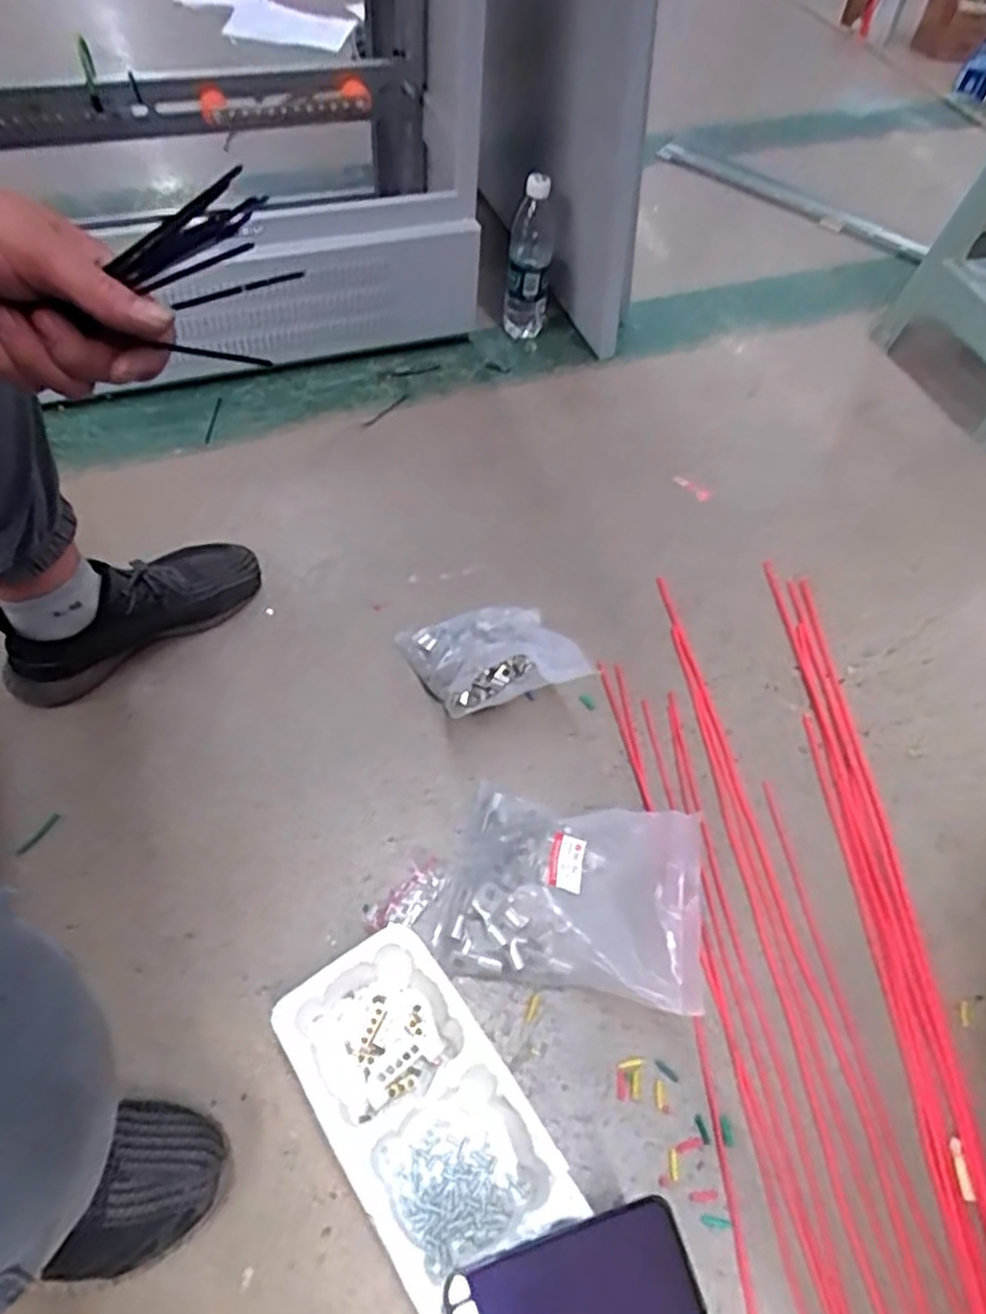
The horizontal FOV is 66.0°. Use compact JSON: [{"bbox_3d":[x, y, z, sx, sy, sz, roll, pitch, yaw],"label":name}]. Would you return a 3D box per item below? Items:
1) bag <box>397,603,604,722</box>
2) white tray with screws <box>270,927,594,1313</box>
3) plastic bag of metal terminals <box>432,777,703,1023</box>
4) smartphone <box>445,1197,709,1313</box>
[{"bbox_3d":[-0.004,-0.008,0.815,0.191,0.099,0.131,-3,56,-7],"label":"bag"},{"bbox_3d":[-0.024,0.378,0.555,0.129,0.084,0.339,-29,62,-23],"label":"white tray with screws"},{"bbox_3d":[0.069,0.211,0.688,0.220,0.074,0.179,11,55,3],"label":"plastic bag of metal terminals"},{"bbox_3d":[0.053,0.412,0.482,0.155,0.009,0.076,-15,60,-7],"label":"smartphone"}]

